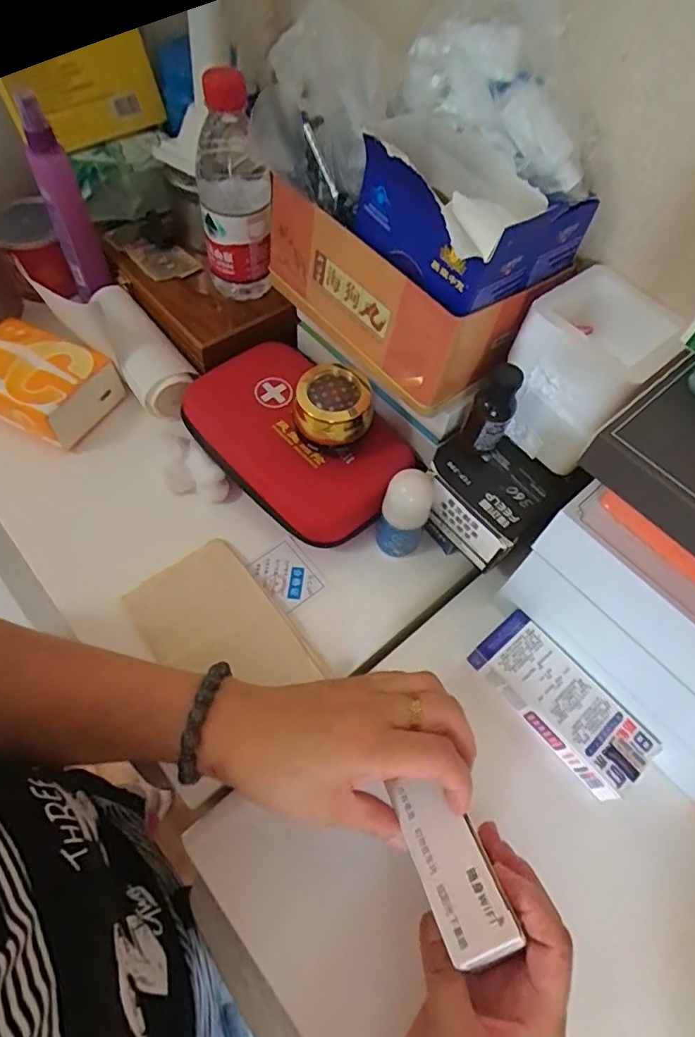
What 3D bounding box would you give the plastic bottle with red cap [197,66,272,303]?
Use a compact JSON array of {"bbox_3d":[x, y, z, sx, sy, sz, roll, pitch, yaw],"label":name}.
[{"bbox_3d":[-0.095,-0.265,0.460,0.060,0.169,0.053,-6,60,-8],"label":"plastic bottle with red cap"}]

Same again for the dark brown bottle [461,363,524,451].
[{"bbox_3d":[0.107,-0.078,0.403,0.028,0.077,0.036,25,61,10],"label":"dark brown bottle"}]

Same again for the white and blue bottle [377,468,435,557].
[{"bbox_3d":[0.046,0.001,0.443,0.037,0.101,0.031,16,60,5],"label":"white and blue bottle"}]

